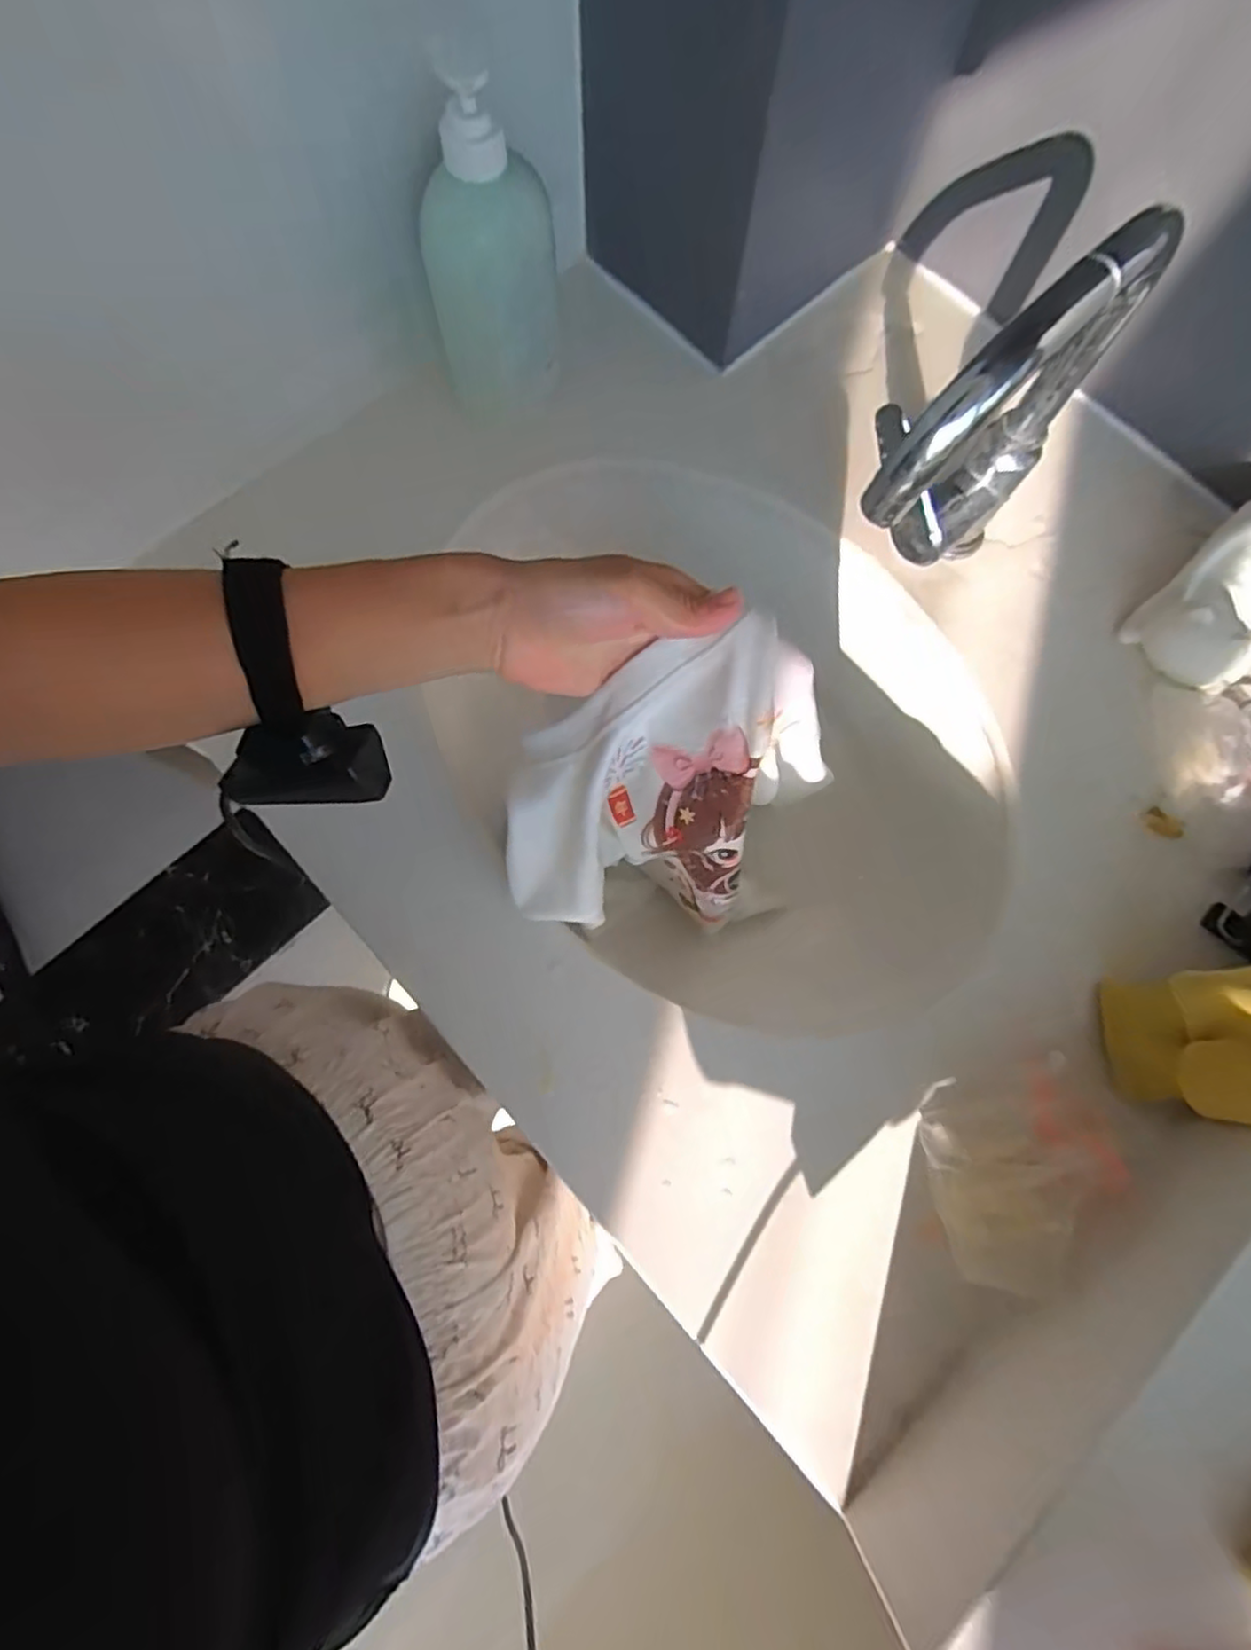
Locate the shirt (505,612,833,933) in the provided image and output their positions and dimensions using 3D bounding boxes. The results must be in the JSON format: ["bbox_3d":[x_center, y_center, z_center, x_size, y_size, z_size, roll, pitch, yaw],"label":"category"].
[{"bbox_3d":[0.004,-0.001,0.414,0.151,0.207,0.112,-17,76,-5],"label":"shirt"}]

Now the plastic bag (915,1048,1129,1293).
[{"bbox_3d":[0.235,0.205,0.411,0.101,0.033,0.109,-11,77,-5],"label":"plastic bag"}]

